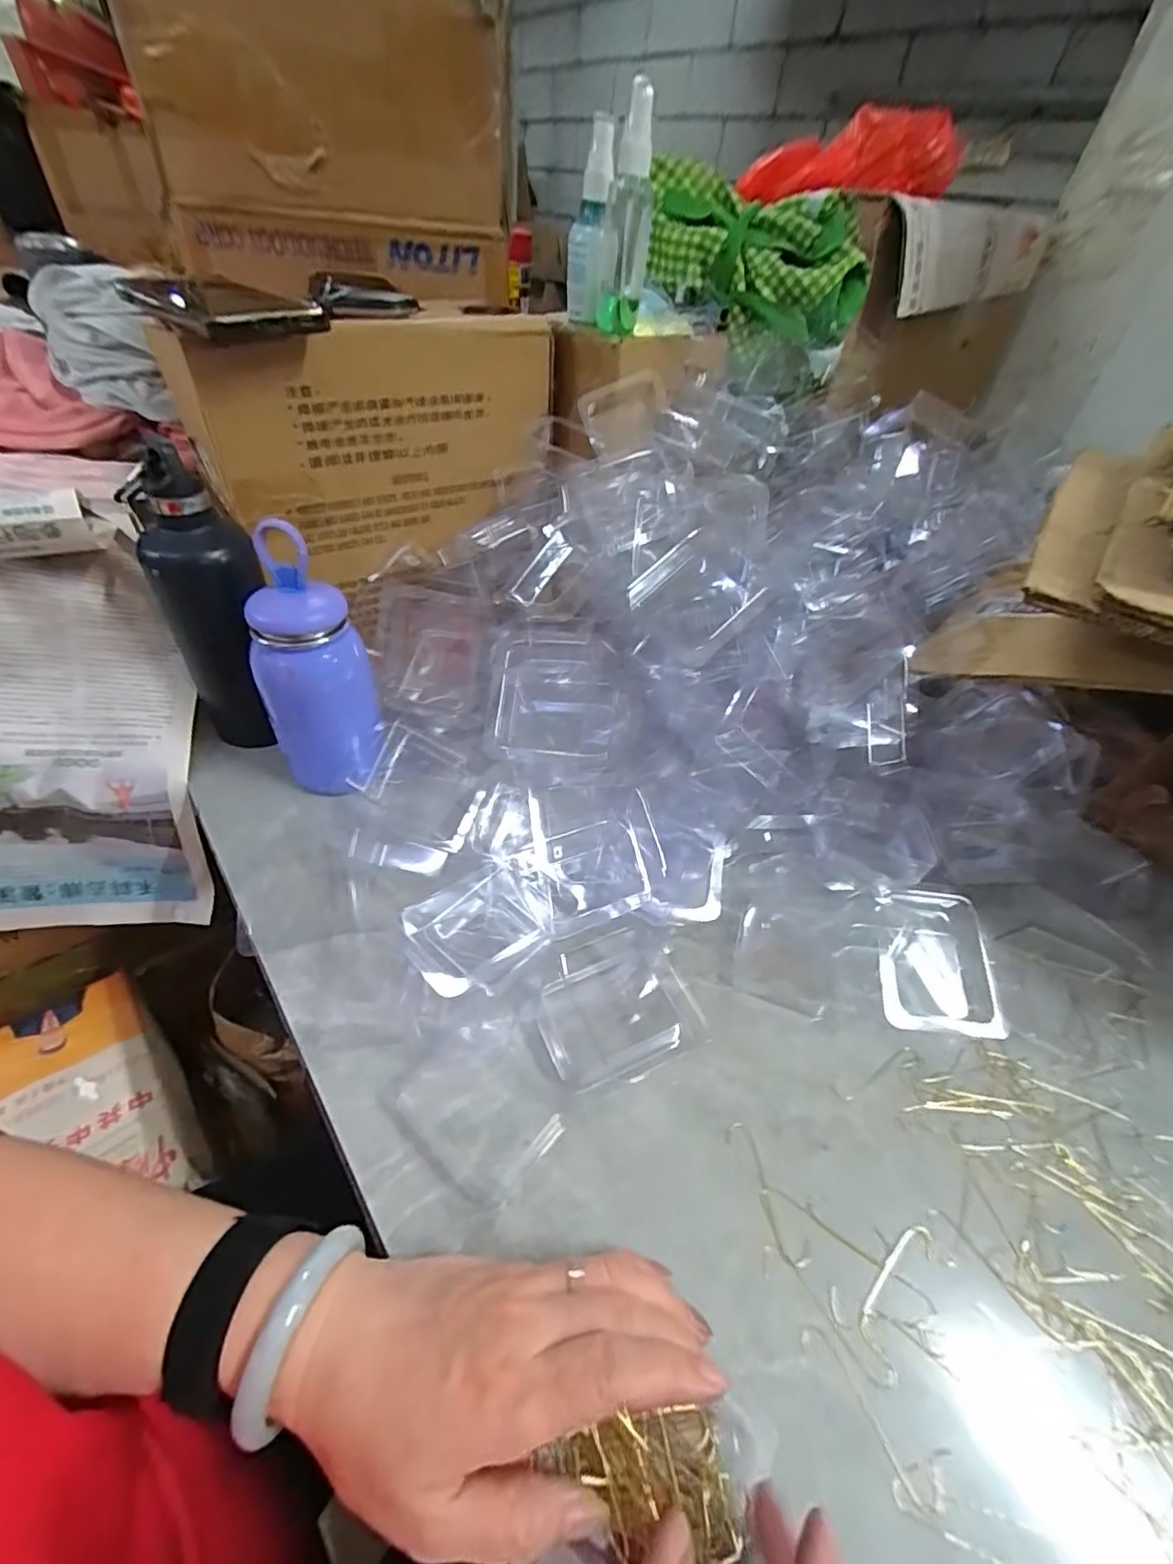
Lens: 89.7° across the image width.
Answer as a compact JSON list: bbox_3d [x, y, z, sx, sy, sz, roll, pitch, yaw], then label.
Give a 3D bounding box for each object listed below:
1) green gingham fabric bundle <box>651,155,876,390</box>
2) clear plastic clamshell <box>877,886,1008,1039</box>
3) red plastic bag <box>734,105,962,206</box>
[{"bbox_3d":[0.145,-0.446,0.519,0.208,0.112,0.122,37,51,26],"label":"green gingham fabric bundle"},{"bbox_3d":[0.224,0.115,0.382,0.062,0.026,0.091,13,45,5],"label":"clear plastic clamshell"},{"bbox_3d":[0.246,-0.577,0.548,0.198,0.063,0.066,-6,45,4],"label":"red plastic bag"}]

